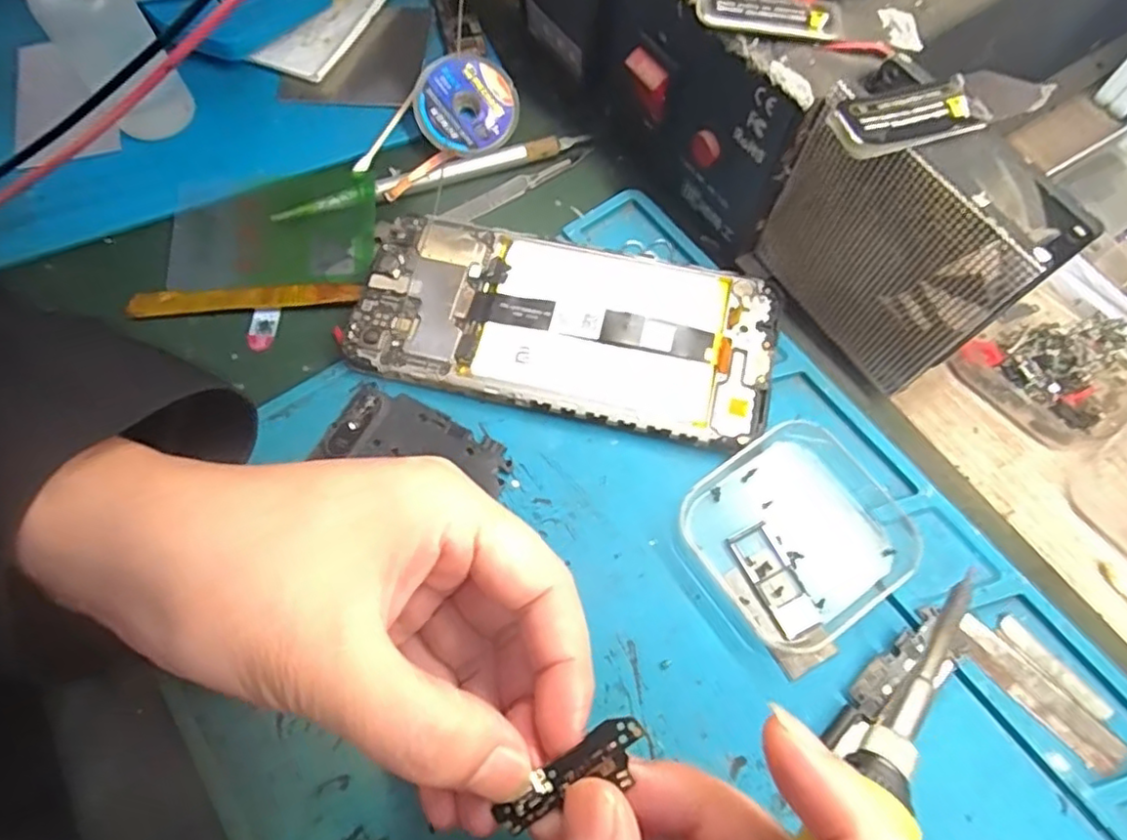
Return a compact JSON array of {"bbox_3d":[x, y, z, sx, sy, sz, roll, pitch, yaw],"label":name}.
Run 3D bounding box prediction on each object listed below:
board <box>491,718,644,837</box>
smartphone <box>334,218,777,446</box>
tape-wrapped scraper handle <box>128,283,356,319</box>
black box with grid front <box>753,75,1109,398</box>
[{"bbox_3d":[0.002,0.088,0.157,0.042,0.004,0.012,-40,72,8],"label":"board"},{"bbox_3d":[-0.002,-0.037,0.252,0.161,0.014,0.071,12,68,5],"label":"smartphone"},{"bbox_3d":[-0.130,-0.051,0.266,0.093,0.005,0.011,-4,67,-2],"label":"tape-wrapped scraper handle"},{"bbox_3d":[0.108,-0.057,0.220,0.034,0.085,0.081,-36,72,-14],"label":"black box with grid front"}]

